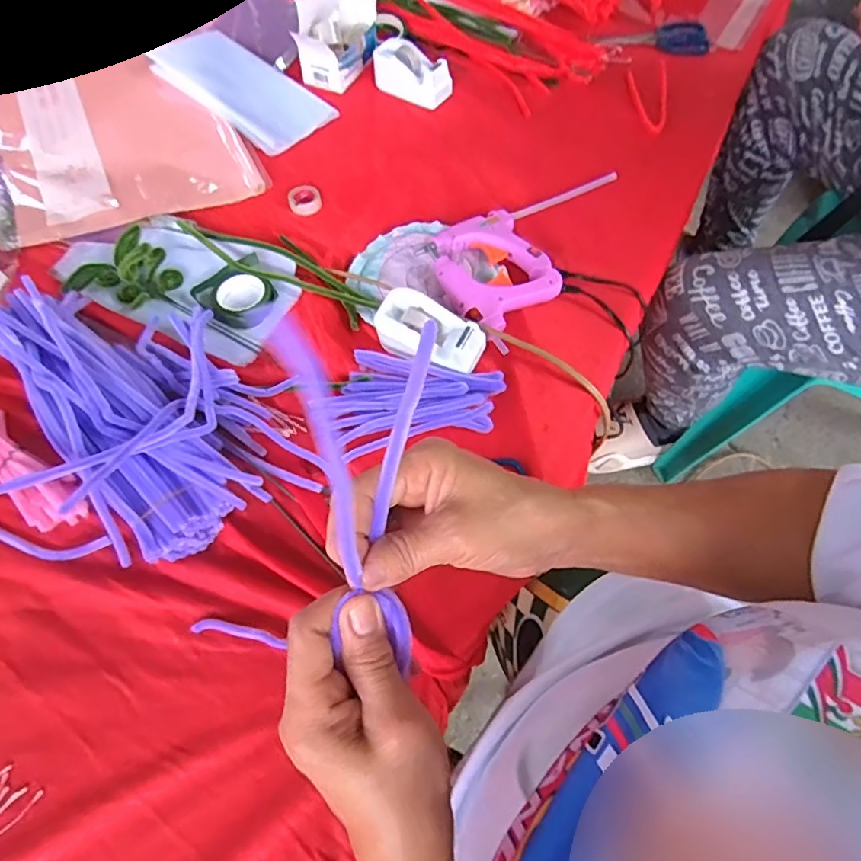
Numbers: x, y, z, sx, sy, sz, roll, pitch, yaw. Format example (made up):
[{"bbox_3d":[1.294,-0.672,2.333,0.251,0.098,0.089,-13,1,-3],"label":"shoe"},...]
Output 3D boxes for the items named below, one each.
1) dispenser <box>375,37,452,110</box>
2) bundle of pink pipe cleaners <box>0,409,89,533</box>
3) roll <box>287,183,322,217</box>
[{"bbox_3d":[-0.025,-0.469,0.717,0.110,0.041,0.057,28,65,14],"label":"dispenser"},{"bbox_3d":[-0.349,0.024,0.452,0.165,0.029,0.044,32,66,16],"label":"bundle of pink pipe cleaners"},{"bbox_3d":[-0.143,-0.262,0.625,0.036,0.009,0.043,-13,63,-7],"label":"roll"}]

